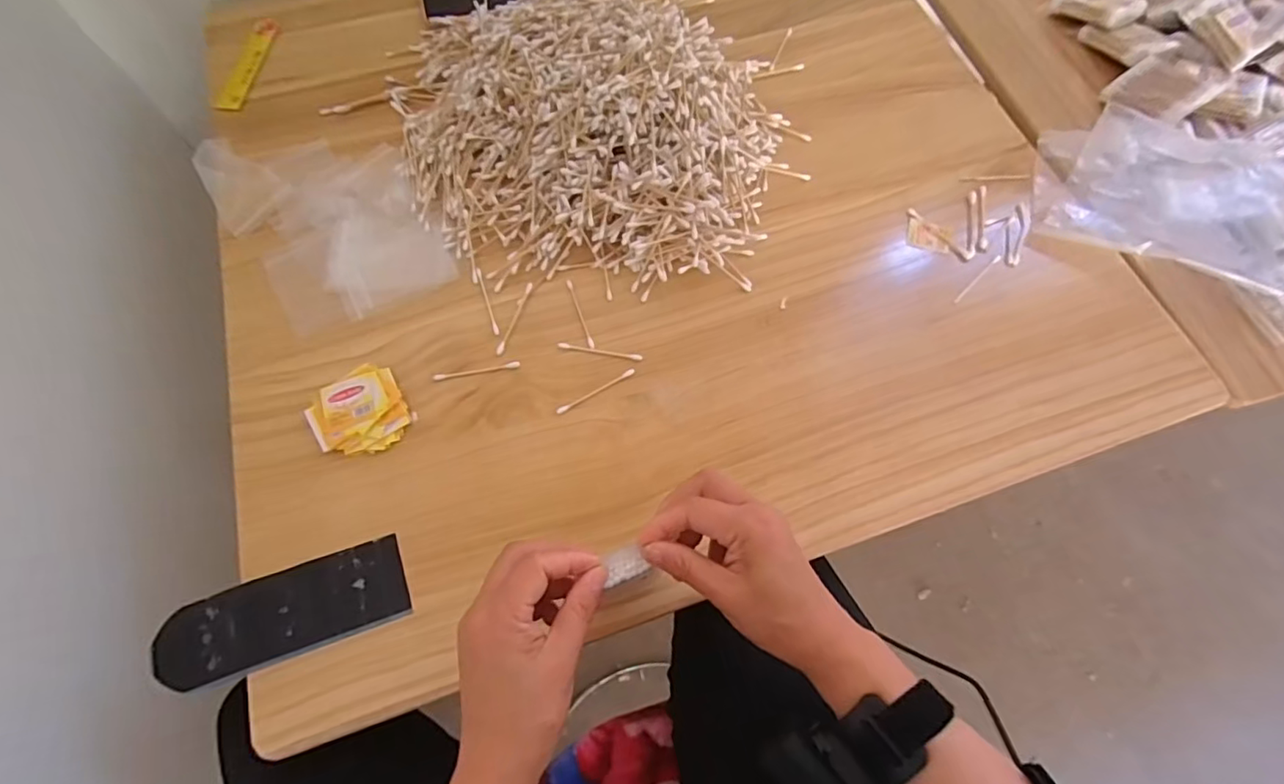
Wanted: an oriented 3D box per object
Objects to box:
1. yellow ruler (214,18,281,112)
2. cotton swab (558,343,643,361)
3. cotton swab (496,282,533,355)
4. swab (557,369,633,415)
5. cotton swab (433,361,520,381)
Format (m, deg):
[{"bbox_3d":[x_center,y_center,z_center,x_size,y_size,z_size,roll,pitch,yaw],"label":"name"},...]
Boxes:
[{"bbox_3d":[-0.430,-0.361,0.621,0.028,0.004,0.140,8,68,-8],"label":"yellow ruler"},{"bbox_3d":[-0.035,-0.035,0.478,0.071,0.004,0.006,10,68,4],"label":"cotton swab"},{"bbox_3d":[-0.110,-0.064,0.488,0.007,0.004,0.072,17,69,7],"label":"cotton swab"},{"bbox_3d":[-0.037,-0.001,0.462,0.072,0.004,0.006,-30,71,-12],"label":"swab"},{"bbox_3d":[-0.137,-0.018,0.469,0.071,0.004,0.006,-9,68,-4],"label":"cotton swab"}]

